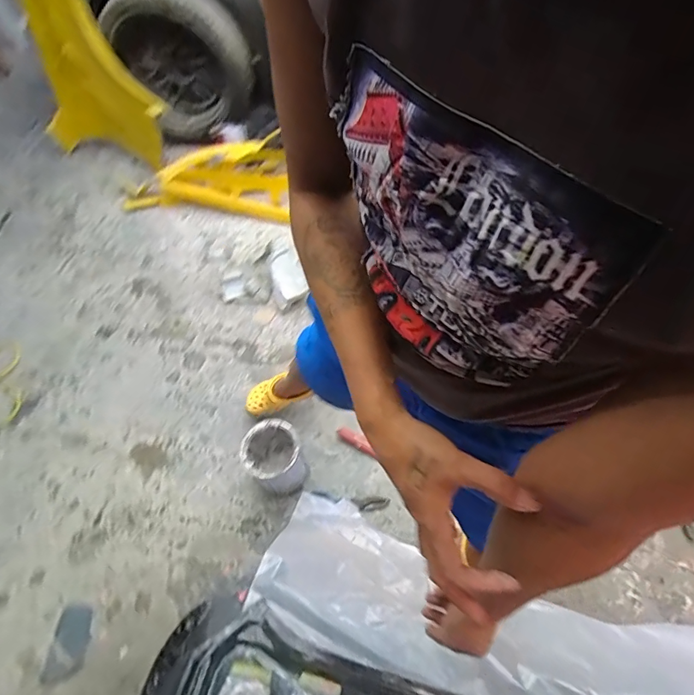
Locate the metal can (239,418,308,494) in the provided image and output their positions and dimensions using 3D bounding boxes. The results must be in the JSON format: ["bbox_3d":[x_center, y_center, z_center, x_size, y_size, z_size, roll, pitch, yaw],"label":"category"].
[{"bbox_3d":[-0.211,0.329,1.284,0.157,0.199,0.157,-1,58,1],"label":"metal can"}]

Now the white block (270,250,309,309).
[{"bbox_3d":[-0.251,-0.288,1.778,0.135,0.040,0.264,-19,59,-10],"label":"white block"}]

